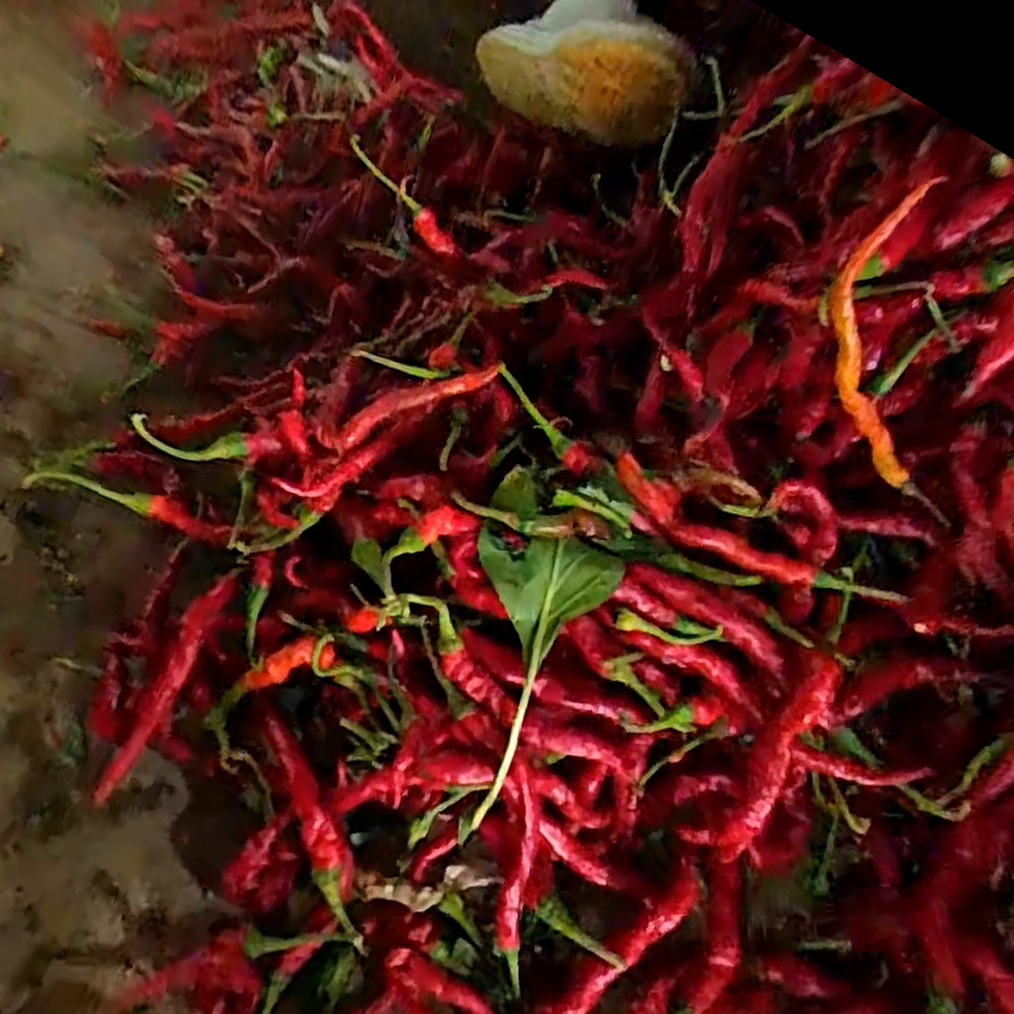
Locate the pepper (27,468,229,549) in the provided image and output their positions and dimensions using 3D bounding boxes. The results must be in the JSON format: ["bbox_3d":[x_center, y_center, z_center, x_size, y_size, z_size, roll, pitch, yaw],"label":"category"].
[{"bbox_3d":[-0.198,-0.001,0.401,0.099,0.015,0.016,25,51,-30],"label":"pepper"}]

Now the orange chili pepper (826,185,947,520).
[{"bbox_3d":[0.168,-0.060,0.332,0.029,0.146,0.031,-21,20,-12],"label":"orange chili pepper"}]

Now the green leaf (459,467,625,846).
[{"bbox_3d":[0.014,0.057,0.309,0.057,0.024,0.145,6,79,5],"label":"green leaf"}]

